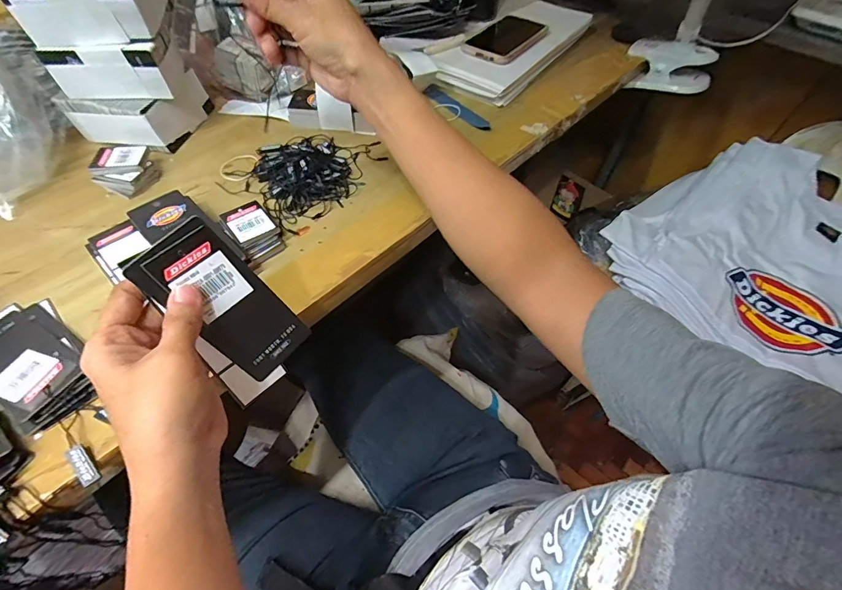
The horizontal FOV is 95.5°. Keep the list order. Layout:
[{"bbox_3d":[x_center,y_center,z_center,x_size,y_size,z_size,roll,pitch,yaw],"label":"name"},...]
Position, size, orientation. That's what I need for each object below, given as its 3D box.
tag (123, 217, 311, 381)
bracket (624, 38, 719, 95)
[{"bbox_3d":[-0.120,0.007,0.243,0.049,0.108,0.004,-47,38,-18],"label":"tag"},{"bbox_3d":[0.416,-0.383,0.643,0.137,0.065,0.043,28,58,16],"label":"bracket"}]

